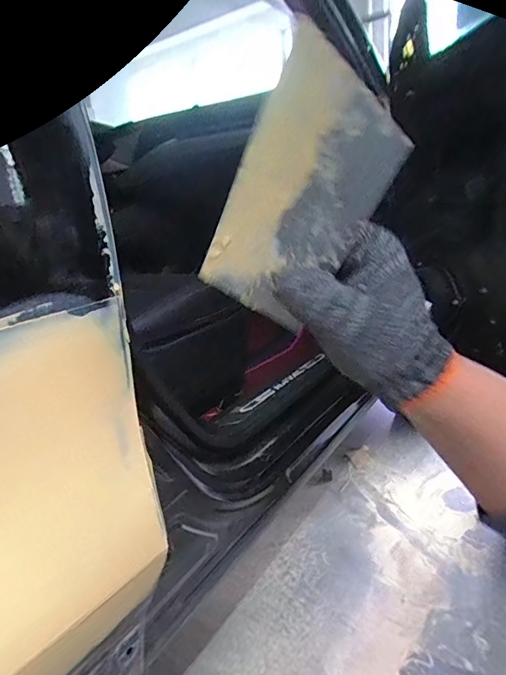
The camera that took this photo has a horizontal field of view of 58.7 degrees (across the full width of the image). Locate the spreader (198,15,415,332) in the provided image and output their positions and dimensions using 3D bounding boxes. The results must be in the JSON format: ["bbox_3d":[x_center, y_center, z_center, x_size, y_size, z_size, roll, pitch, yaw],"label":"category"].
[{"bbox_3d":[0.024,-0.074,0.248,0.073,0.143,0.005,31,36,3],"label":"spreader"}]

